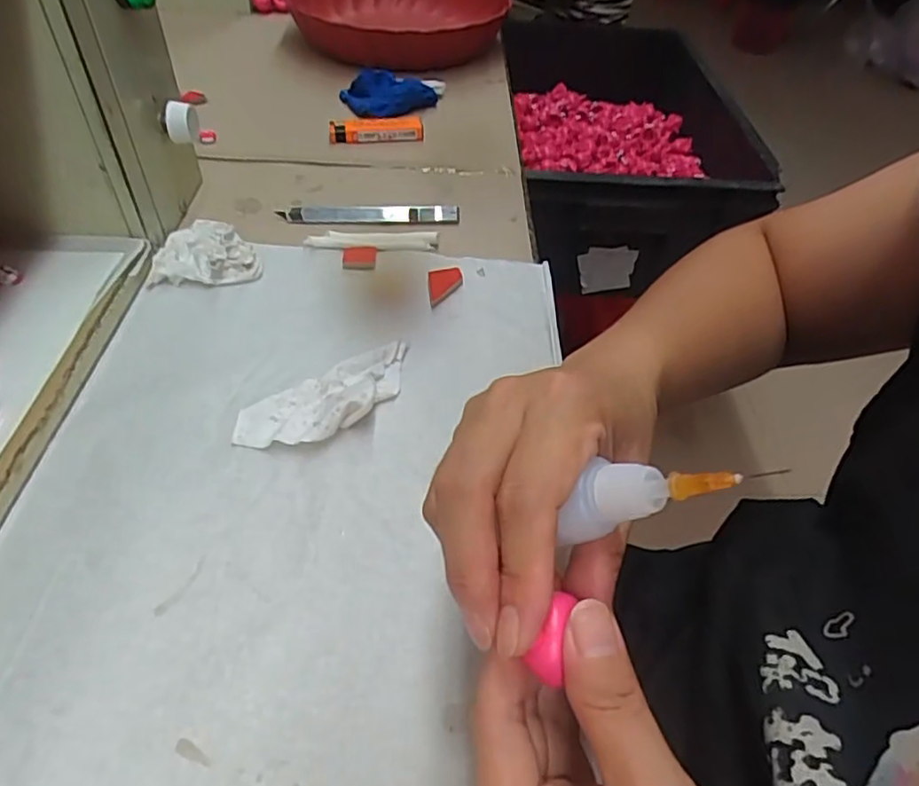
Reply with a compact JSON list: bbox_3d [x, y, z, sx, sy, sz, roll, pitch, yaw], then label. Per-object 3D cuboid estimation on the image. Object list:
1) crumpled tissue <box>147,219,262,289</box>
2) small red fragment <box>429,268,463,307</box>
[{"bbox_3d":[-0.169,-0.099,0.423,0.066,0.018,0.069,-7,48,-11],"label":"crumpled tissue"},{"bbox_3d":[-0.008,-0.071,0.415,0.023,0.004,0.033,-2,47,-6],"label":"small red fragment"}]

